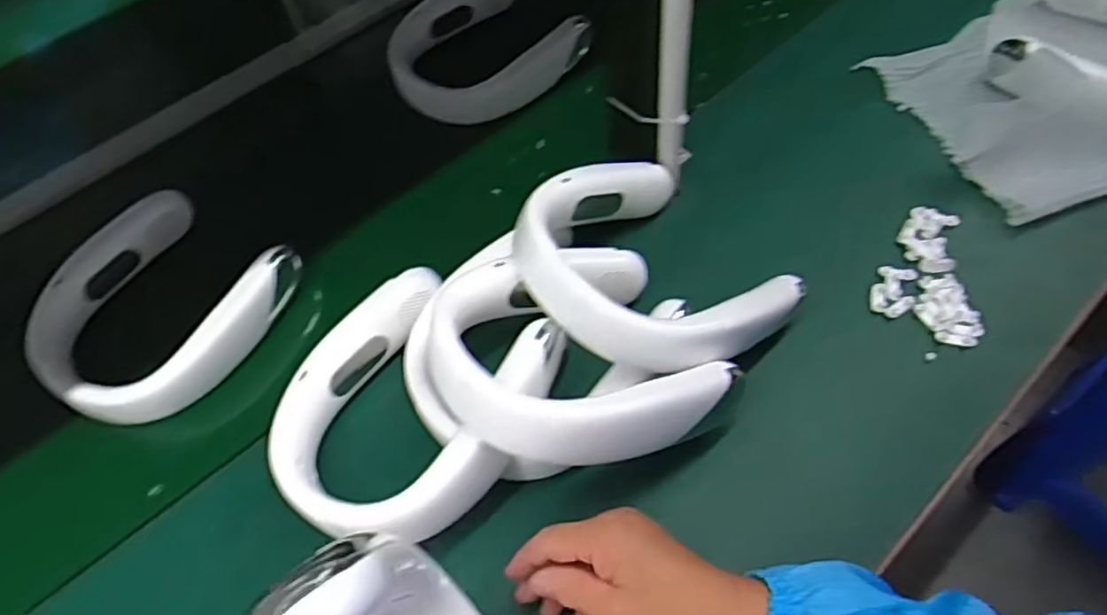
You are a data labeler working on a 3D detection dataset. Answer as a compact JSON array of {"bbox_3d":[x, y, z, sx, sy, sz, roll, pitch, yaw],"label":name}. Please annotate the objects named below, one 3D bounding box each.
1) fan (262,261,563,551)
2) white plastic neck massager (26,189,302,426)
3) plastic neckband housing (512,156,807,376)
[{"bbox_3d":[-0.112,0.070,0.535,0.190,0.086,0.206,23,61,19],"label":"fan"},{"bbox_3d":[-0.370,-0.004,0.660,0.229,0.054,0.210,24,62,20],"label":"white plastic neck massager"},{"bbox_3d":[0.077,-0.037,0.566,0.194,0.076,0.194,3,41,-3],"label":"plastic neckband housing"}]

